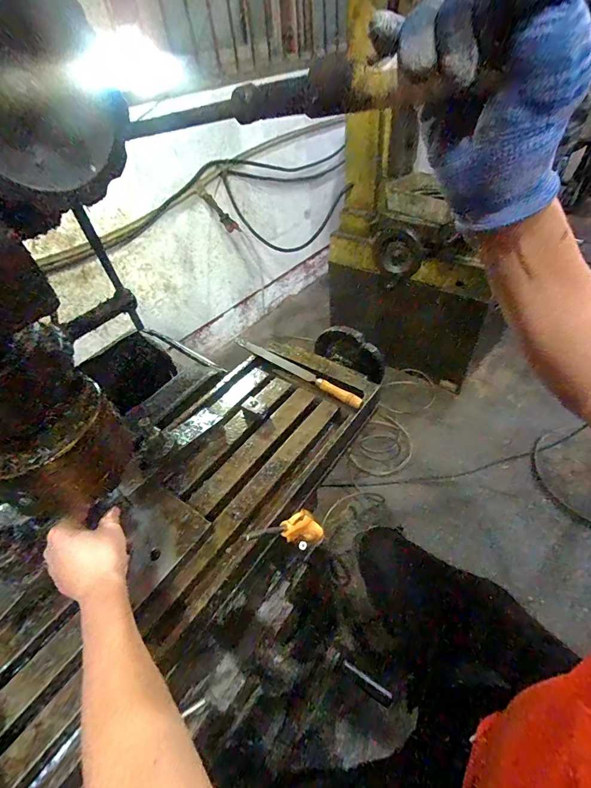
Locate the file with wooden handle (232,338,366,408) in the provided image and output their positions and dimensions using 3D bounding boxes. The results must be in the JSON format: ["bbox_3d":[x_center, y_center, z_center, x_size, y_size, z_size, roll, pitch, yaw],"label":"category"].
[{"bbox_3d":[-0.004,-0.046,0.631,0.279,0.019,0.020,30,56,31],"label":"file with wooden handle"}]

